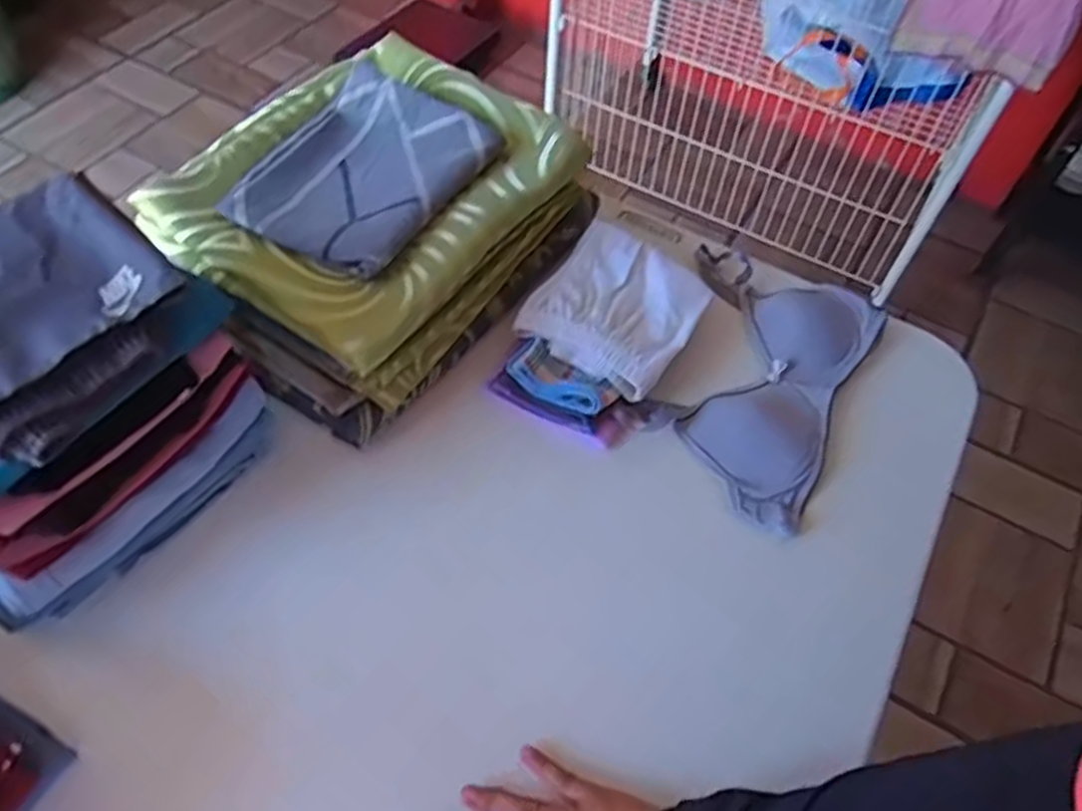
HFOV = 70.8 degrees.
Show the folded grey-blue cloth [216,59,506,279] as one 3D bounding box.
[{"bbox_3d":[-0.155,-0.216,0.689,0.166,0.039,0.209,25,57,13],"label":"folded grey-blue cloth"}]

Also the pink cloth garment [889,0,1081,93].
[{"bbox_3d":[0.711,-0.616,1.195,0.243,0.216,0.026,23,73,11],"label":"pink cloth garment"}]

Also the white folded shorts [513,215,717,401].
[{"bbox_3d":[0.074,-0.097,0.722,0.142,0.025,0.157,30,58,16],"label":"white folded shorts"}]

